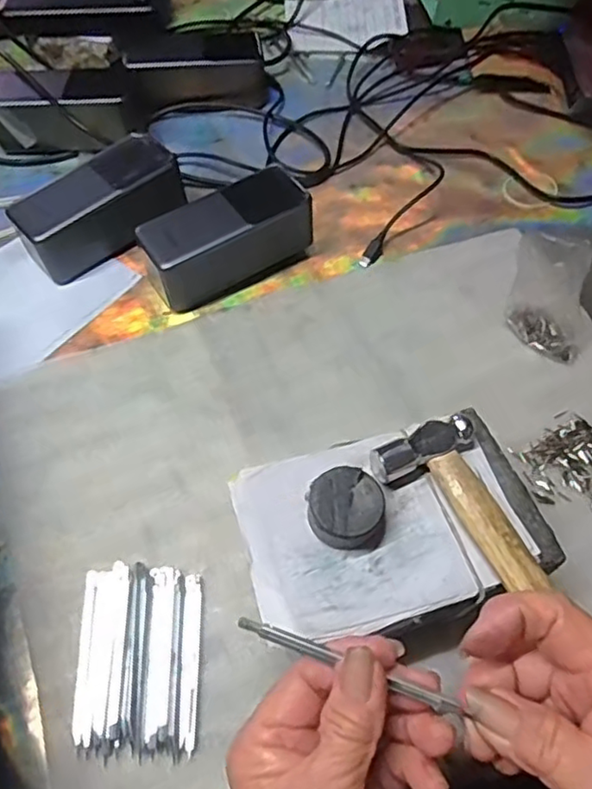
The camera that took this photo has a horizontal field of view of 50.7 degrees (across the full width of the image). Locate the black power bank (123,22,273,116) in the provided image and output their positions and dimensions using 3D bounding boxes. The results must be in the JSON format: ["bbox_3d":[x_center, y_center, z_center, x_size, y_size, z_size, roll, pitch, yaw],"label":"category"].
[{"bbox_3d":[-0.094,-0.309,0.598,0.130,0.054,0.064,-14,60,-12],"label":"black power bank"}]

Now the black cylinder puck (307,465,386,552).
[{"bbox_3d":[0.026,0.061,0.325,0.038,0.021,0.039,1,59,-1],"label":"black cylinder puck"}]

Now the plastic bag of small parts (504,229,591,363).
[{"bbox_3d":[0.177,-0.068,0.451,0.027,0.097,0.053,-40,46,-24],"label":"plastic bag of small parts"}]

